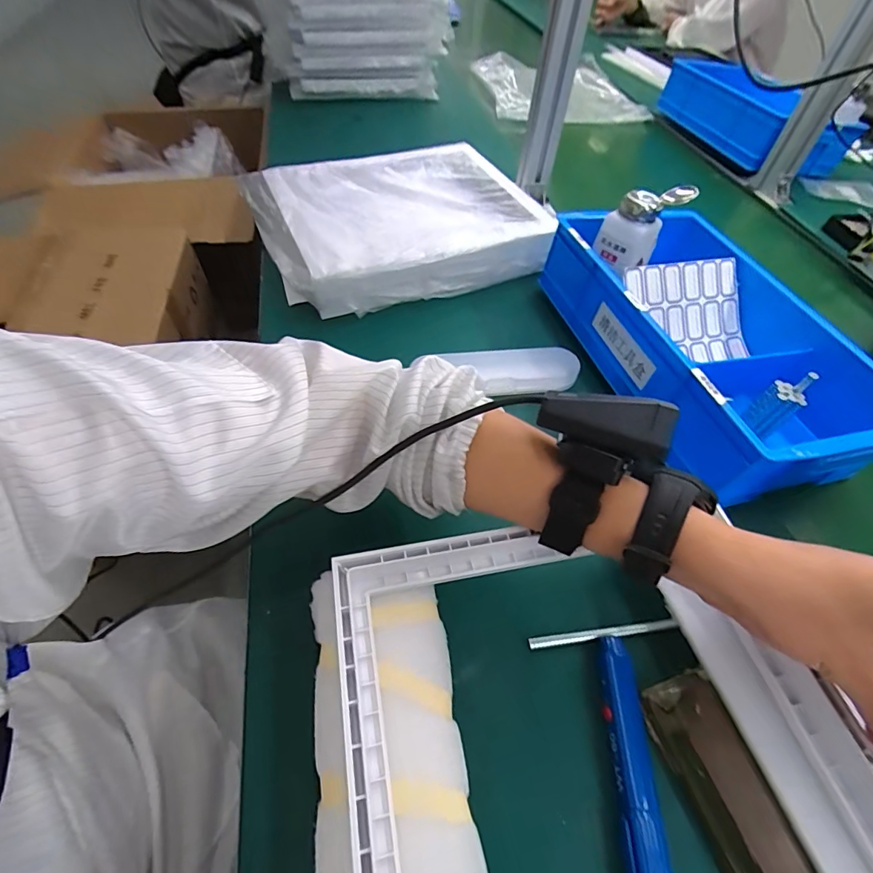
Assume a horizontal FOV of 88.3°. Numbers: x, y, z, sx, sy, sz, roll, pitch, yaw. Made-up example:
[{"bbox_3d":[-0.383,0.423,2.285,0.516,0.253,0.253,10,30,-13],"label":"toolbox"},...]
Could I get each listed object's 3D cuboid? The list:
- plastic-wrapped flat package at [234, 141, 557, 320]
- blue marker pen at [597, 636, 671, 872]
[{"bbox_3d":[-0.054,-0.285,0.597,0.338,0.068,0.296,-20,57,-18],"label":"plastic-wrapped flat package"},{"bbox_3d":[0.119,0.199,0.274,0.023,0.018,0.141,5,53,0],"label":"blue marker pen"}]

